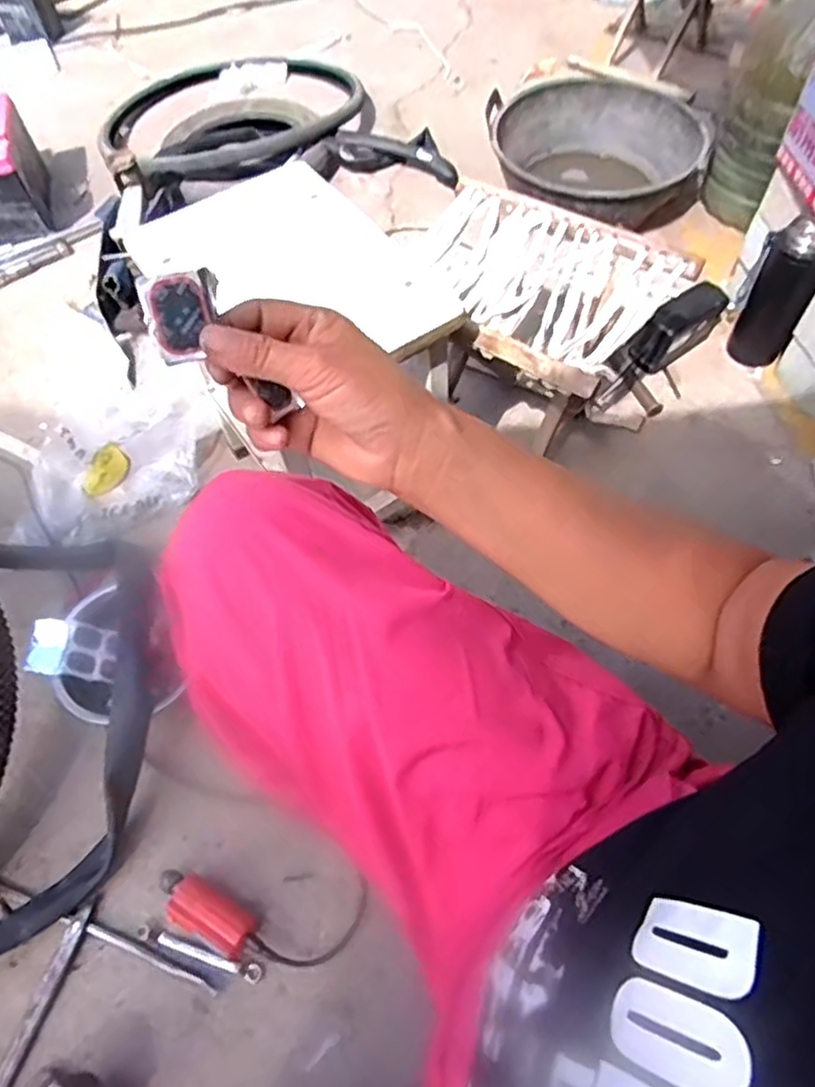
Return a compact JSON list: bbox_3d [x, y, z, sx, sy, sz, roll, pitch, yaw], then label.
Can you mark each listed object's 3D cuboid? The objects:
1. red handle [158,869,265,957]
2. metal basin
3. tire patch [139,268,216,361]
[{"bbox_3d":[-0.208,0.385,0.707,0.127,0.048,0.043,25,65,17],"label":"red handle"},{"bbox_3d":[0.335,-0.695,1.260,0.385,0.136,0.385,-2,60,3],"label":"metal basin"},{"bbox_3d":[-0.109,-0.110,0.327,0.031,0.039,0.004,-27,25,-23],"label":"tire patch"}]

